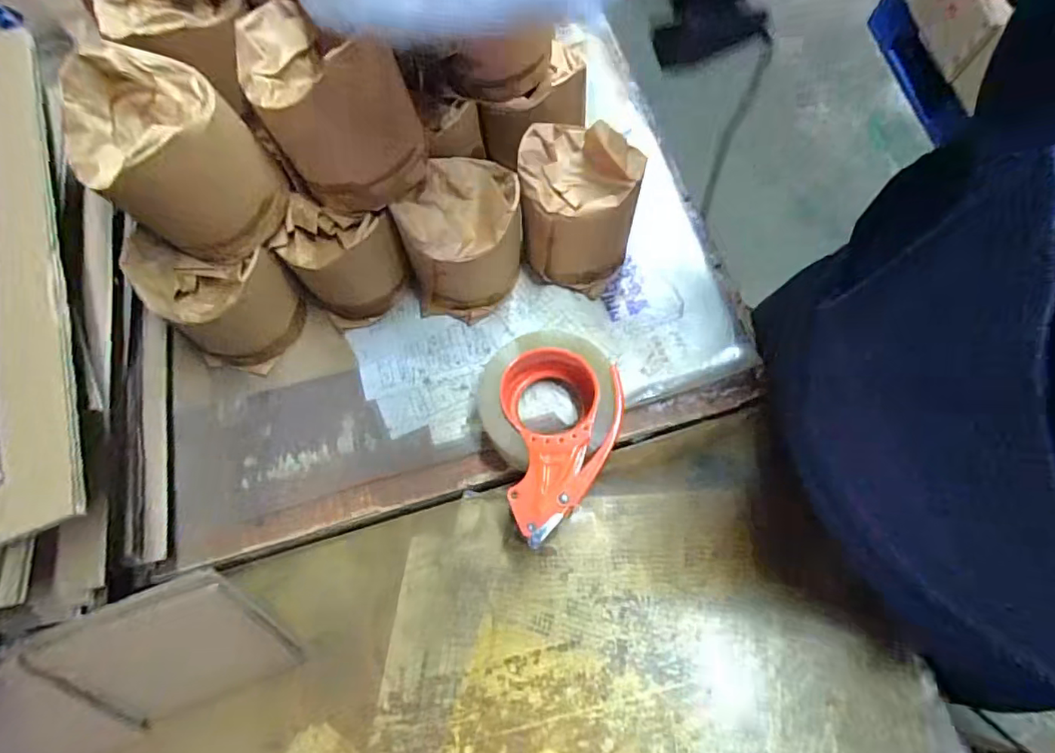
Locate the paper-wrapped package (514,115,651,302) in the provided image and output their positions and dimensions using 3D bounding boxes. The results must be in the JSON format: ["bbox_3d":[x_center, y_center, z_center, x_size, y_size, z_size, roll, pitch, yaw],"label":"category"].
[{"bbox_3d":[0.047,-0.153,0.484,0.107,0.127,0.101,13,72,5],"label":"paper-wrapped package"}]

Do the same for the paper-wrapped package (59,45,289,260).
[{"bbox_3d":[-0.249,-0.151,0.390,0.099,0.111,0.098,35,75,11],"label":"paper-wrapped package"}]

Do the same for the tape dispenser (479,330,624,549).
[{"bbox_3d":[0.014,0.045,0.457,0.125,0.060,0.178,3,71,1],"label":"tape dispenser"}]

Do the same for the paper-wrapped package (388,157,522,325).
[{"bbox_3d":[-0.053,-0.120,0.486,0.091,0.108,0.111,21,73,7],"label":"paper-wrapped package"}]

